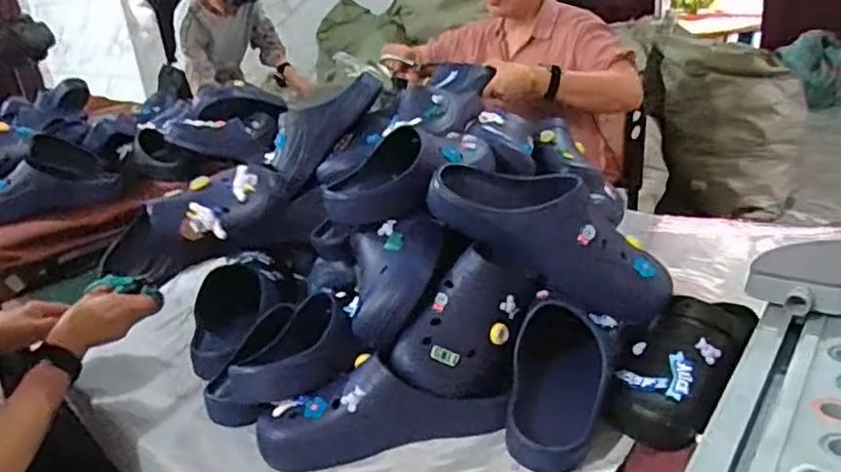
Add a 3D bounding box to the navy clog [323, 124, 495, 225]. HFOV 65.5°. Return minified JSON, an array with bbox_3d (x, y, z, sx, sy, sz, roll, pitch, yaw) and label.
[{"bbox_3d":[-0.012,-0.090,0.889,0.259,0.087,0.107,-23,28,-34],"label":"navy clog"}]

